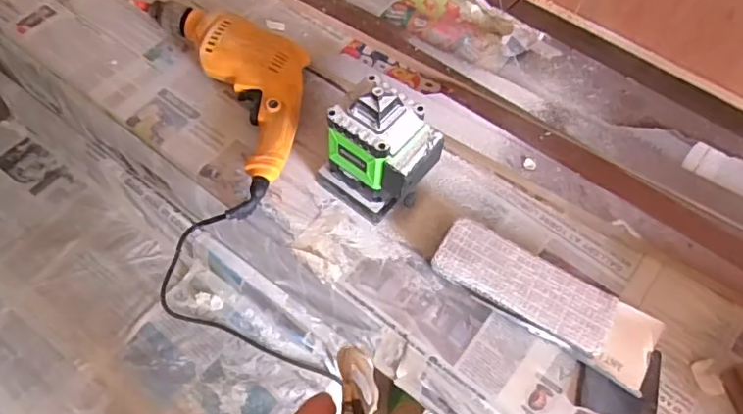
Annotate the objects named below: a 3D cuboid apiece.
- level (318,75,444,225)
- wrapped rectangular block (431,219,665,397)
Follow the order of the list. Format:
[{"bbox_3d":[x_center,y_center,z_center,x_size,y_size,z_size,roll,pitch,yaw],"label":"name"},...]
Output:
[{"bbox_3d":[0.010,-0.060,0.614,0.114,0.152,0.082,37,64,18],"label":"level"},{"bbox_3d":[0.186,0.095,0.601,0.244,0.028,0.081,30,68,15],"label":"wrapped rectangular block"}]

